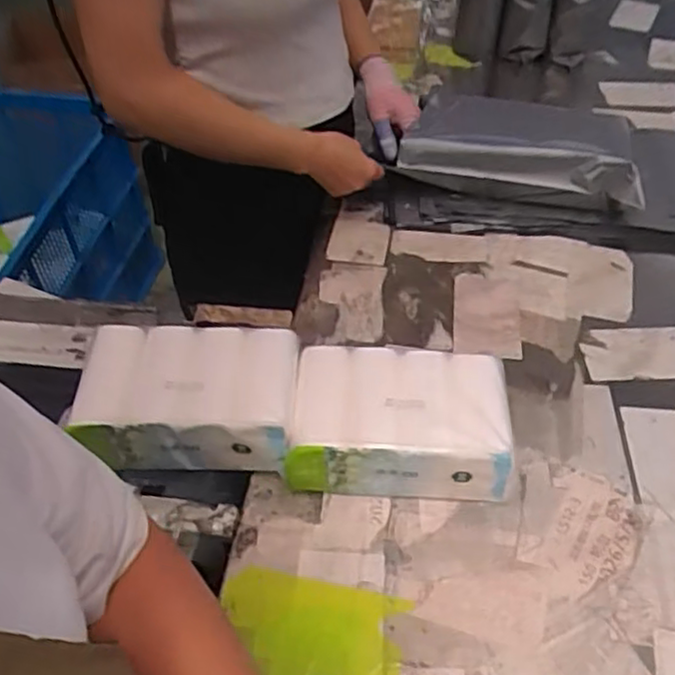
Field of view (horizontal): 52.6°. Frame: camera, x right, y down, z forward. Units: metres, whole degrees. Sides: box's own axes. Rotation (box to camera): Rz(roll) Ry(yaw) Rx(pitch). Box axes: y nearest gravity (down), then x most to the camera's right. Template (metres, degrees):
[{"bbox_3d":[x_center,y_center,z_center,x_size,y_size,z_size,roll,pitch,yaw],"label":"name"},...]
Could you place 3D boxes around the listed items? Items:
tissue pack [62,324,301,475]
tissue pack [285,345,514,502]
[{"bbox_3d":[-0.149,0.065,0.709,0.223,0.093,0.155,1,48,2],"label":"tissue pack"},{"bbox_3d":[0.063,0.084,0.701,0.207,0.098,0.150,4,49,5],"label":"tissue pack"}]

